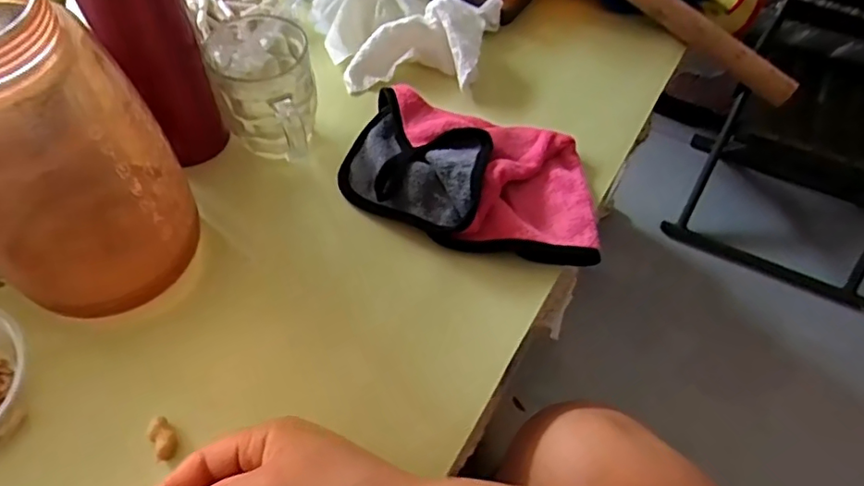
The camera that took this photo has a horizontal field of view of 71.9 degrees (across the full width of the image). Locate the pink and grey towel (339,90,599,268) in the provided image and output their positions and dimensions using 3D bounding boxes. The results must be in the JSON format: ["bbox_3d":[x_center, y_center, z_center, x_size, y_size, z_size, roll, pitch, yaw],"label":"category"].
[{"bbox_3d":[0.034,-0.053,0.467,0.208,0.036,0.129,18,57,10],"label":"pink and grey towel"}]

